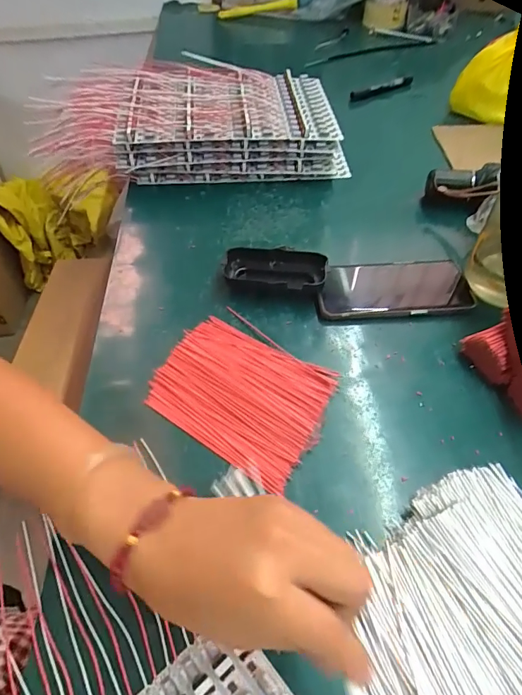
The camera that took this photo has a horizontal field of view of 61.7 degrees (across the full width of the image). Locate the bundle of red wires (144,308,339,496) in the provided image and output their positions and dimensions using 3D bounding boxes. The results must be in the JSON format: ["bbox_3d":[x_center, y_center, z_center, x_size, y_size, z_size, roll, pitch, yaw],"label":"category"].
[{"bbox_3d":[-0.013,0.034,0.385,0.148,0.019,0.121,29,57,20],"label":"bundle of red wires"}]

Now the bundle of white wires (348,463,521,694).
[{"bbox_3d":[0.146,0.170,0.273,0.172,0.026,0.169,-14,53,-11],"label":"bundle of white wires"}]

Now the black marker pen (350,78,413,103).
[{"bbox_3d":[0.207,-0.445,0.753,0.122,0.020,0.017,-24,55,-14],"label":"black marker pen"}]

